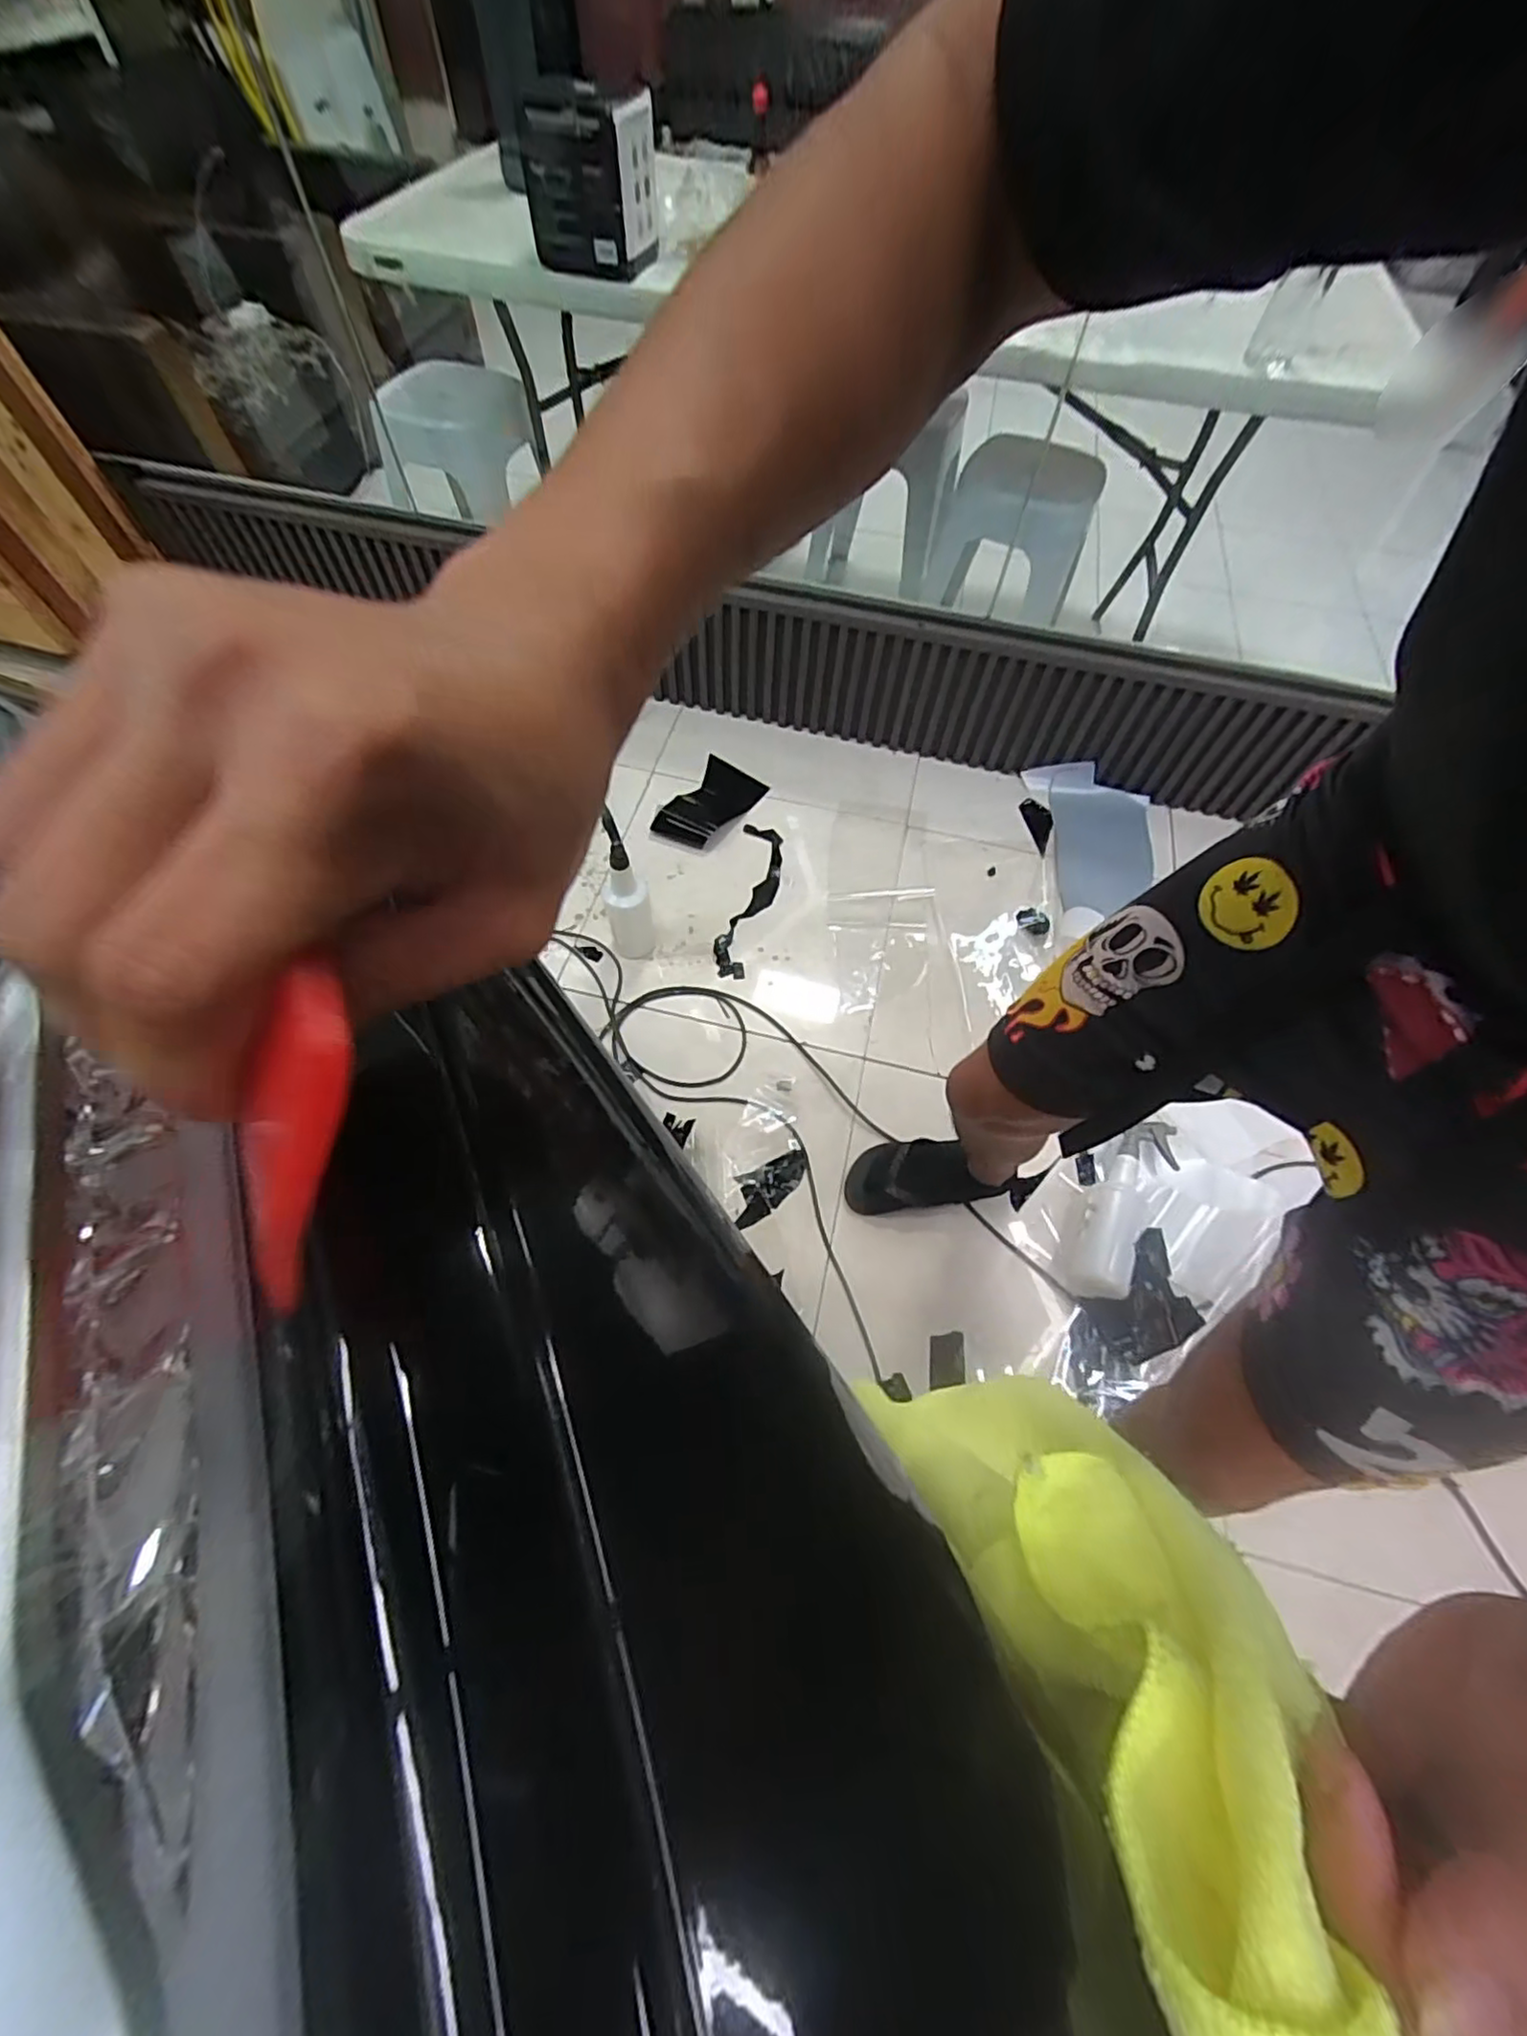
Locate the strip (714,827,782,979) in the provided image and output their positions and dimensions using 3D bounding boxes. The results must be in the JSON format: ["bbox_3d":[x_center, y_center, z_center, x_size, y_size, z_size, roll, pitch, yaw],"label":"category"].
[{"bbox_3d":[-0.026,-0.255,1.419,0.099,0.016,0.394,10,62,3],"label":"strip"}]

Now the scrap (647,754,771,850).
[{"bbox_3d":[-0.121,-0.491,1.543,0.155,0.024,0.281,32,64,8],"label":"scrap"}]

